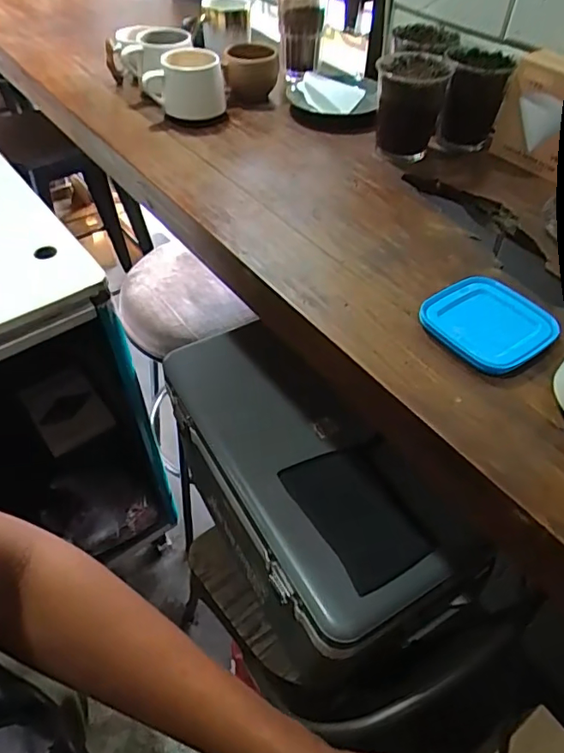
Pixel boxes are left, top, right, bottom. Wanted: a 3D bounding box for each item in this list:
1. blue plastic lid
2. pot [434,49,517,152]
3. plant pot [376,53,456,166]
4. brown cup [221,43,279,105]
[{"bbox_3d":[0.187,-0.049,0.470,0.098,0.015,0.099,-27,56,-24],"label":"blue plastic lid"},{"bbox_3d":[0.242,-0.358,0.676,0.072,0.103,0.072,6,50,1],"label":"pot"},{"bbox_3d":[0.160,-0.342,0.666,0.083,0.109,0.079,17,51,10],"label":"plant pot"},{"bbox_3d":[-0.047,-0.462,0.793,0.078,0.069,0.070,1,50,-3],"label":"brown cup"}]

